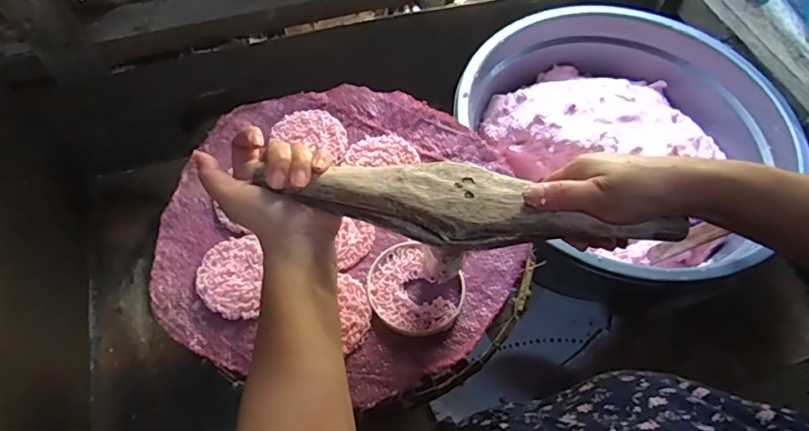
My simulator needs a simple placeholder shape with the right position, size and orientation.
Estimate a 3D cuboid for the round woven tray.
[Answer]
[{"bbox_3d":[-0.054,0.009,0.484,0.344,0.029,0.324,0,60,-1],"label":"round woven tray"}]

